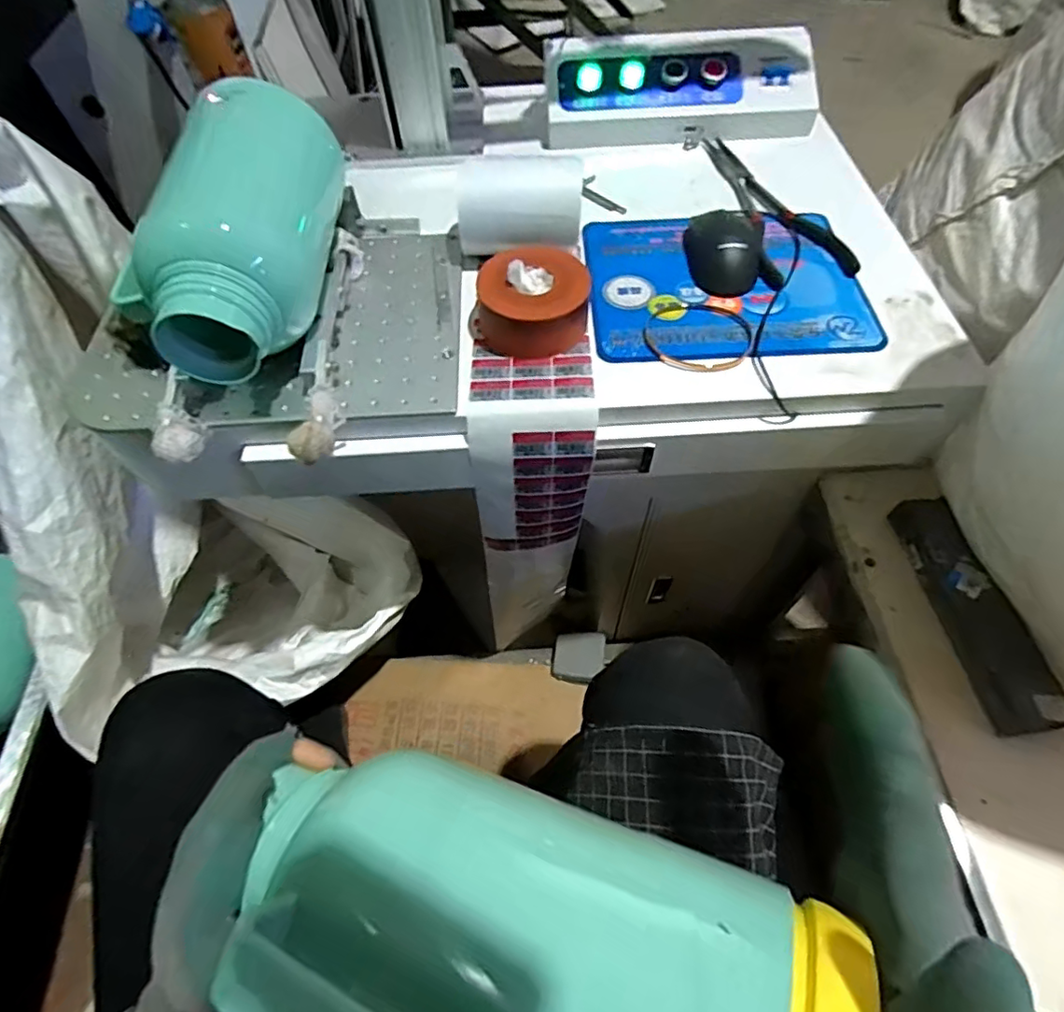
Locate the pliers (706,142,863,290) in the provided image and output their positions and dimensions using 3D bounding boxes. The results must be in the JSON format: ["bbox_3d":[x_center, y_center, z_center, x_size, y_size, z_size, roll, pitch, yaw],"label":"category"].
[{"bbox_3d":[0.264,-0.330,0.623,0.098,0.020,0.278,-3,58,0],"label":"pliers"}]

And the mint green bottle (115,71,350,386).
[{"bbox_3d":[-0.240,-0.228,0.467,0.124,0.101,0.244,9,71,7],"label":"mint green bottle"}]

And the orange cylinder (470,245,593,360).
[{"bbox_3d":[-0.001,-0.185,0.515,0.103,0.054,0.087,5,59,5],"label":"orange cylinder"}]

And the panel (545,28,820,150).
[{"bbox_3d":[0.179,-0.515,0.711,0.321,0.070,0.124,-3,58,0],"label":"panel"}]

